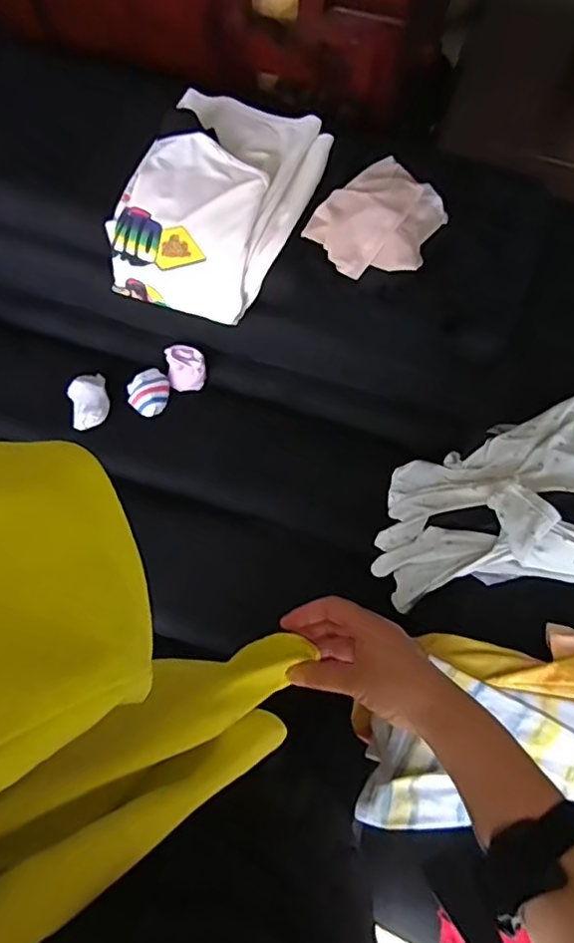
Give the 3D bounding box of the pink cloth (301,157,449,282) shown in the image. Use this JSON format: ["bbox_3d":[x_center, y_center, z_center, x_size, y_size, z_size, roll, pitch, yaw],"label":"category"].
[{"bbox_3d":[0.127,-0.342,0.804,0.168,0.059,0.166,-42,78,-8],"label":"pink cloth"}]

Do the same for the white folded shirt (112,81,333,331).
[{"bbox_3d":[-0.099,-0.407,0.910,0.241,0.123,0.325,27,75,8],"label":"white folded shirt"}]

